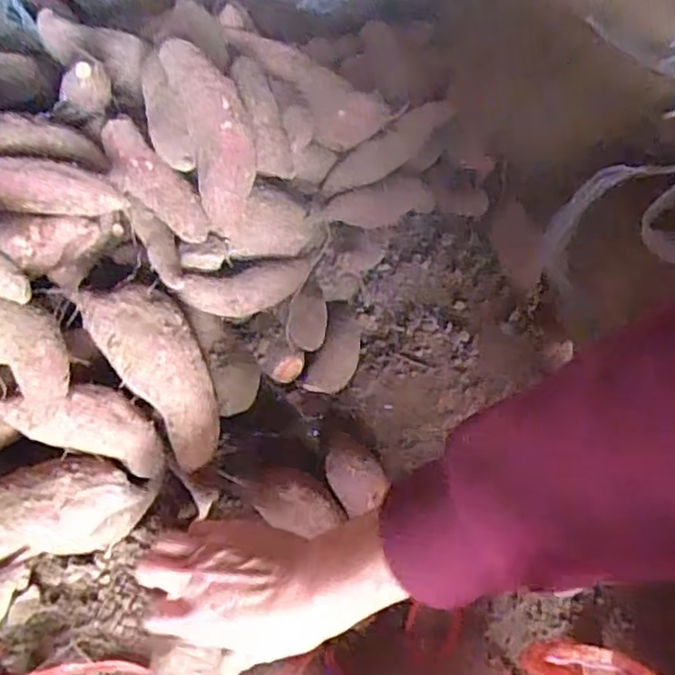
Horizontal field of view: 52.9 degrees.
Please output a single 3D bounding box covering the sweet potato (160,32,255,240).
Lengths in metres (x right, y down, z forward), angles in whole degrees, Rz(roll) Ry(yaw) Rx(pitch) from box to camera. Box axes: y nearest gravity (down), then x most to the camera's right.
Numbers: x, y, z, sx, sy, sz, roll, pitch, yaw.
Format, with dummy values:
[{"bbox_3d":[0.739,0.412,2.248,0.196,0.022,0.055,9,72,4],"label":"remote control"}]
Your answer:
[{"bbox_3d":[-0.090,-0.154,0.501,0.047,0.037,0.140,-16,93,-7],"label":"sweet potato"}]

